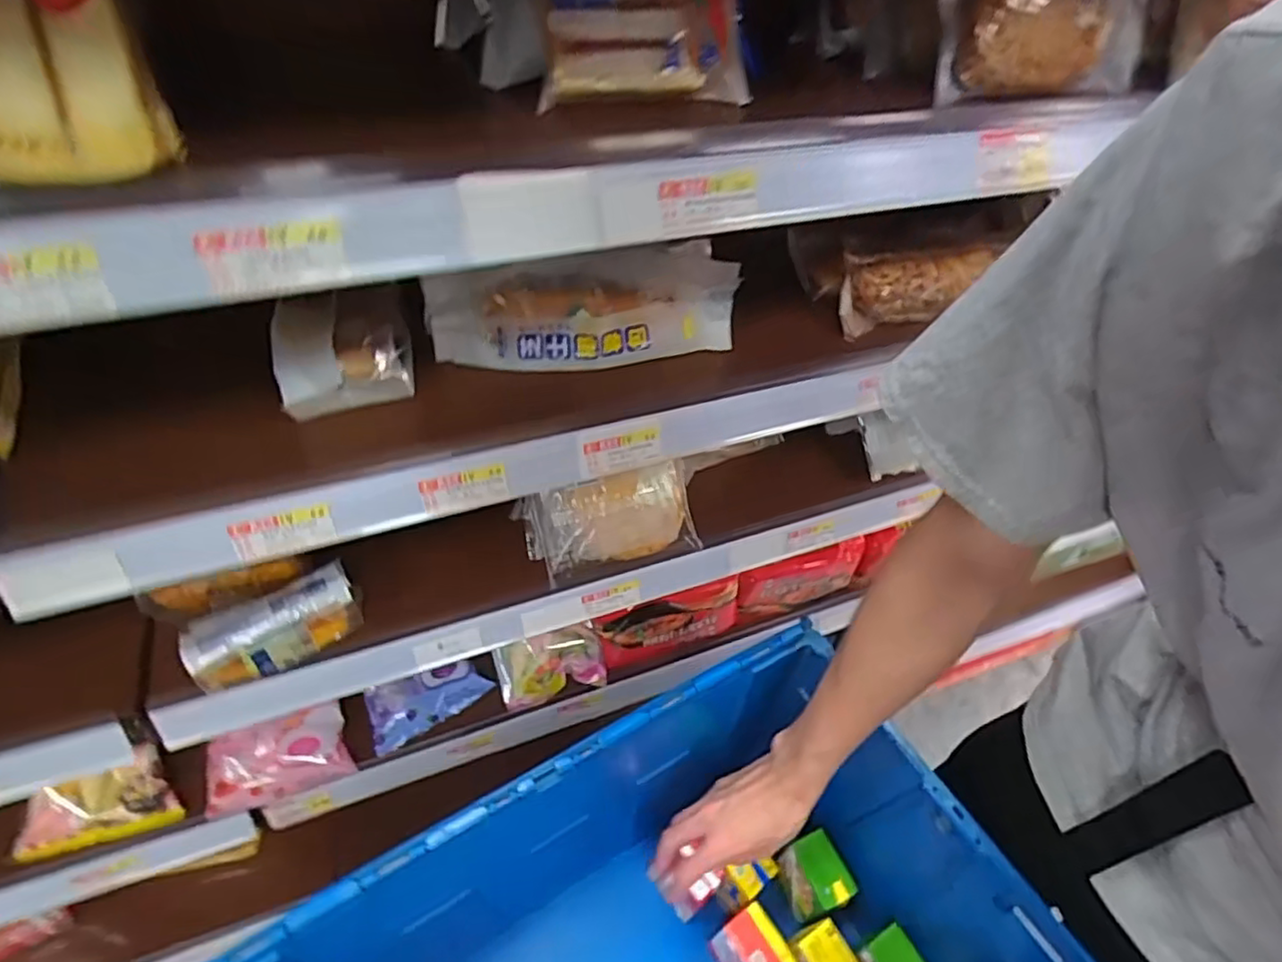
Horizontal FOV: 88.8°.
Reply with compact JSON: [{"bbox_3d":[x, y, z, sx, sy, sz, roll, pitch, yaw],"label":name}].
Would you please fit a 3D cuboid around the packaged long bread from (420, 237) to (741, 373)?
[{"bbox_3d":[-0.043,-0.140,0.548,0.258,0.082,0.049,-5,50,-10],"label":"packaged long bread"}]

